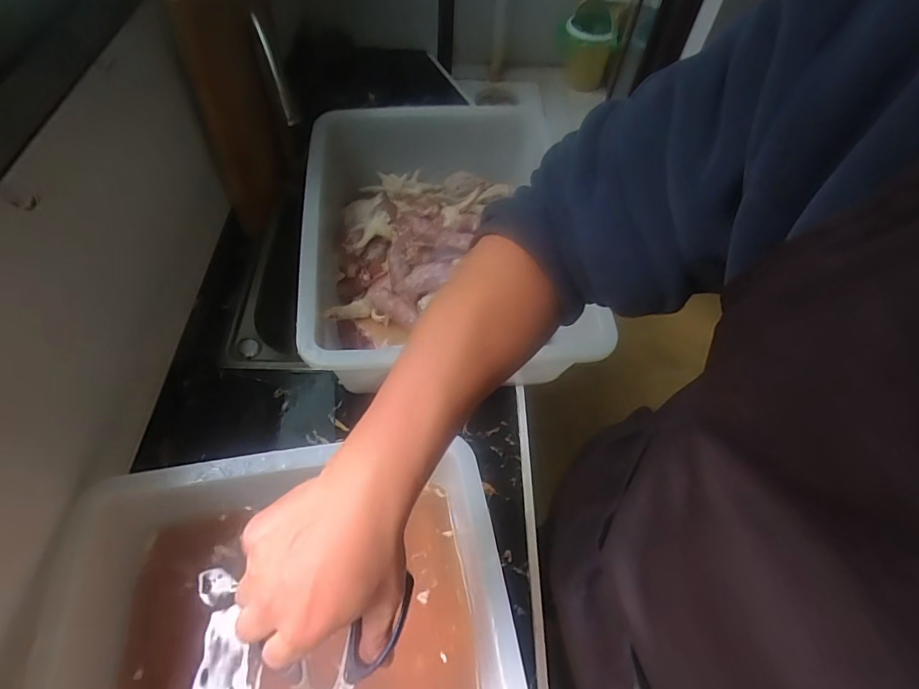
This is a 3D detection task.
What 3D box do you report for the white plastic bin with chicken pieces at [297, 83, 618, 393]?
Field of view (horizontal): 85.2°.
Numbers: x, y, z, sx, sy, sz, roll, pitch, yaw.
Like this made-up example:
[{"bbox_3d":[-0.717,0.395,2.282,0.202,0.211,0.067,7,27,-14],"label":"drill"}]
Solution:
[{"bbox_3d":[-0.053,-0.151,0.736,0.325,0.142,0.453,-7,57,-8],"label":"white plastic bin with chicken pieces"}]

